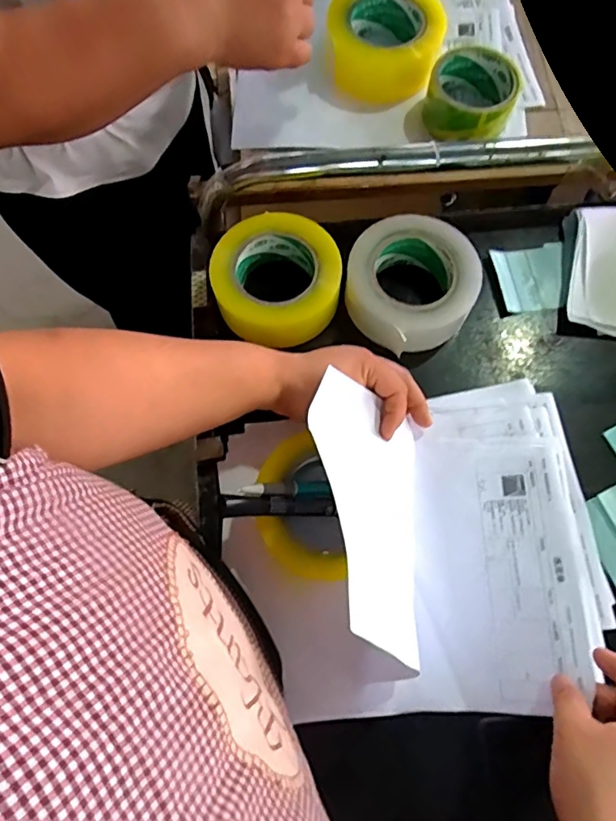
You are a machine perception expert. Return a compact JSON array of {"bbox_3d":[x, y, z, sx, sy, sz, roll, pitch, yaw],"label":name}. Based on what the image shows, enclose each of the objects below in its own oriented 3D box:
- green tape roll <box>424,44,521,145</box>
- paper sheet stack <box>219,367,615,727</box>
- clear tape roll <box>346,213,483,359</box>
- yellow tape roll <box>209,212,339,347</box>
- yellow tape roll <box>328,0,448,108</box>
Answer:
[{"bbox_3d":[0.169,-0.324,0.552,0.091,0.046,0.096,27,74,7],"label":"green tape roll"},{"bbox_3d":[0.093,0.101,0.405,0.315,0.147,0.258,-7,75,-3],"label":"paper sheet stack"},{"bbox_3d":[0.101,-0.123,0.515,0.122,0.045,0.124,0,72,-1],"label":"clear tape roll"},{"bbox_3d":[-0.033,-0.127,0.512,0.120,0.049,0.122,0,72,-1],"label":"yellow tape roll"},{"bbox_3d":[0.084,-0.401,0.570,0.116,0.053,0.116,0,72,-1],"label":"yellow tape roll"}]

